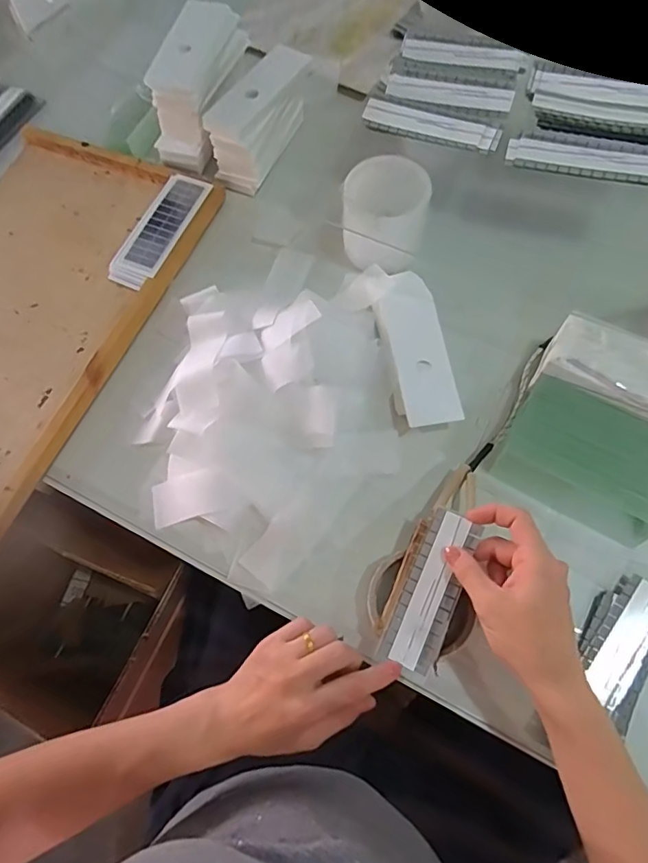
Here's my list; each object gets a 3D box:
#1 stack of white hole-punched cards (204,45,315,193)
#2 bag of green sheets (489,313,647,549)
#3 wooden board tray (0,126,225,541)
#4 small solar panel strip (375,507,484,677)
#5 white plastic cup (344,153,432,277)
[{"bbox_3d":[-0.082,-0.377,0.613,0.066,0.078,0.156,26,71,12],"label":"stack of white hole-punched cards"},{"bbox_3d":[0.253,-0.004,0.458,0.139,0.066,0.162,25,71,12],"label":"bag of green sheets"},{"bbox_3d":[-0.355,-0.135,0.560,0.295,0.028,0.491,21,70,10],"label":"wooden board tray"},{"bbox_3d":[0.088,0.128,0.405,0.042,0.009,0.125,24,84,14],"label":"small solar panel strip"},{"bbox_3d":[0.066,-0.228,0.540,0.083,0.088,0.084,-1,68,2],"label":"white plastic cup"}]

